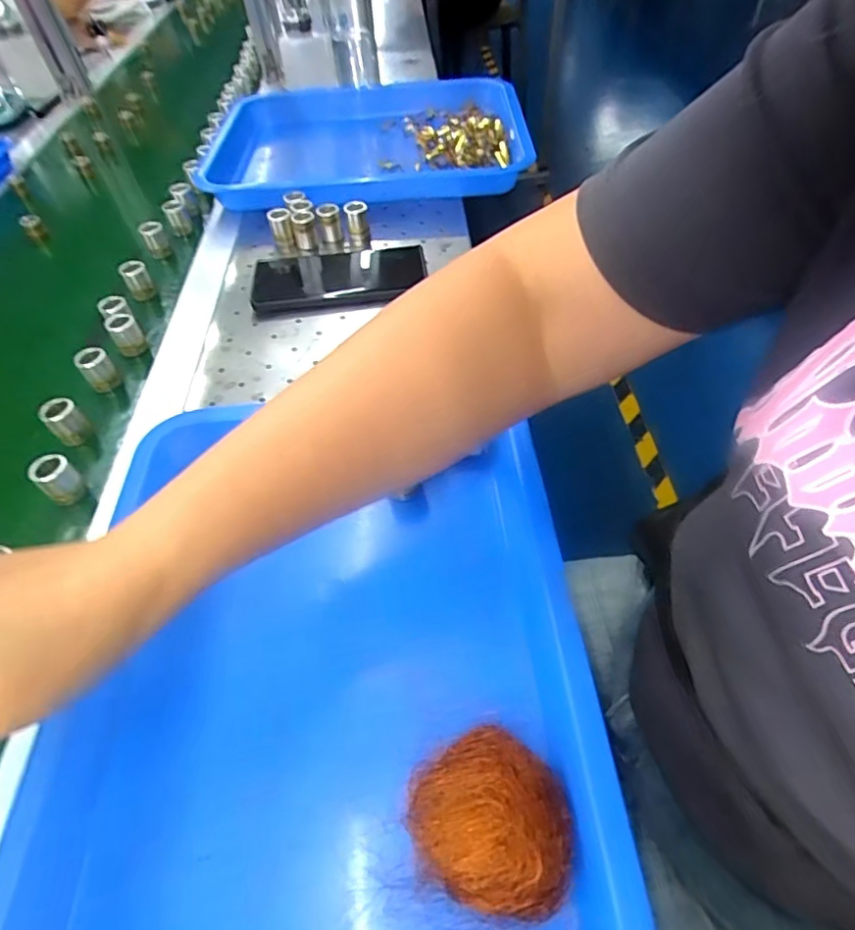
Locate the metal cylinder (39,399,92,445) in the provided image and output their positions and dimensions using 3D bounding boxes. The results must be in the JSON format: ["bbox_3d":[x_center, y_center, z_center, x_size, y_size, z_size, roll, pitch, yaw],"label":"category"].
[{"bbox_3d":[-0.273,-0.031,0.428,0.020,0.037,0.023,35,62,29],"label":"metal cylinder"}]

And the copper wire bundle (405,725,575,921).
[{"bbox_3d":[0.027,0.149,0.240,0.066,0.041,0.062,-3,51,3],"label":"copper wire bundle"}]

